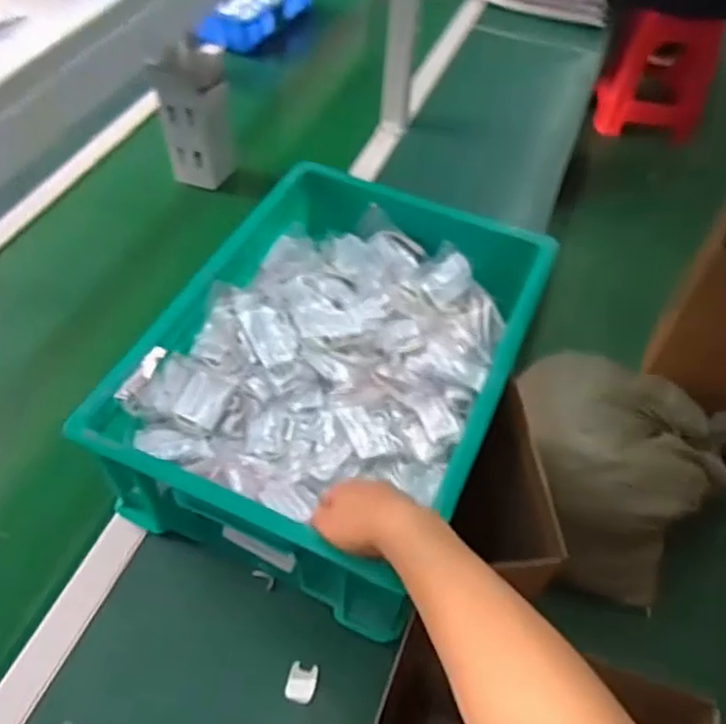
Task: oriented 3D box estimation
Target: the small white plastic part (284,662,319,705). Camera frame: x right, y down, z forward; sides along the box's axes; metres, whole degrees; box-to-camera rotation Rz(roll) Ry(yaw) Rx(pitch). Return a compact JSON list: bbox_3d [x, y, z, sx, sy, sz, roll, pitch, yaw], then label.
[{"bbox_3d":[-0.059,0.309,0.644,0.029,0.004,0.036,8,52,4],"label":"small white plastic part"}]

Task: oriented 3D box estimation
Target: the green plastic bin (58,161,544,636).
[{"bbox_3d":[-0.019,0.003,0.773,0.348,0.167,0.478,20,53,13],"label":"green plastic bin"}]

